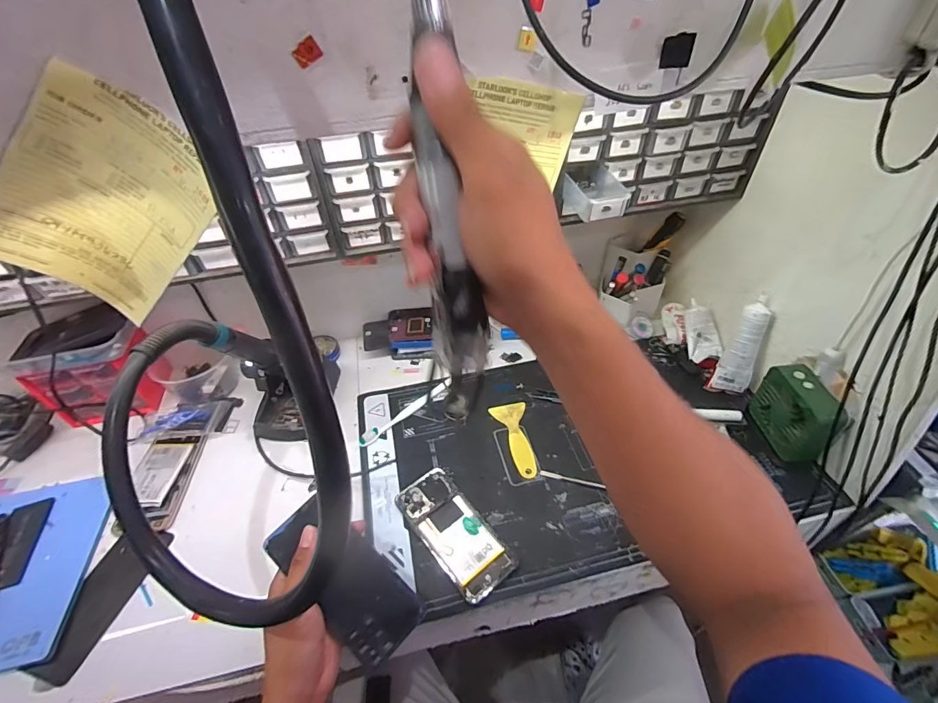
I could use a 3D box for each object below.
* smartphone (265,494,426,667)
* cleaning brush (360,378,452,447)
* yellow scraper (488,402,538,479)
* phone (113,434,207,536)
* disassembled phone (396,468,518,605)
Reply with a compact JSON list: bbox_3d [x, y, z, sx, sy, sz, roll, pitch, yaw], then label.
[{"bbox_3d":[-0.118,0.218,0.409,0.074,0.007,0.159,-40,86,-25],"label":"smartphone"},{"bbox_3d":[-0.094,0.089,0.652,0.171,0.010,0.020,-34,54,-27],"label":"cleaning brush"},{"bbox_3d":[0.065,0.128,0.612,0.051,0.004,0.118,-6,46,-3],"label":"yellow scraper"},{"bbox_3d":[-0.419,0.176,0.574,0.068,0.009,0.134,2,42,-11],"label":"phone"},{"bbox_3d":[-0.019,0.218,0.519,0.071,0.014,0.163,-31,53,-25],"label":"disassembled phone"}]

